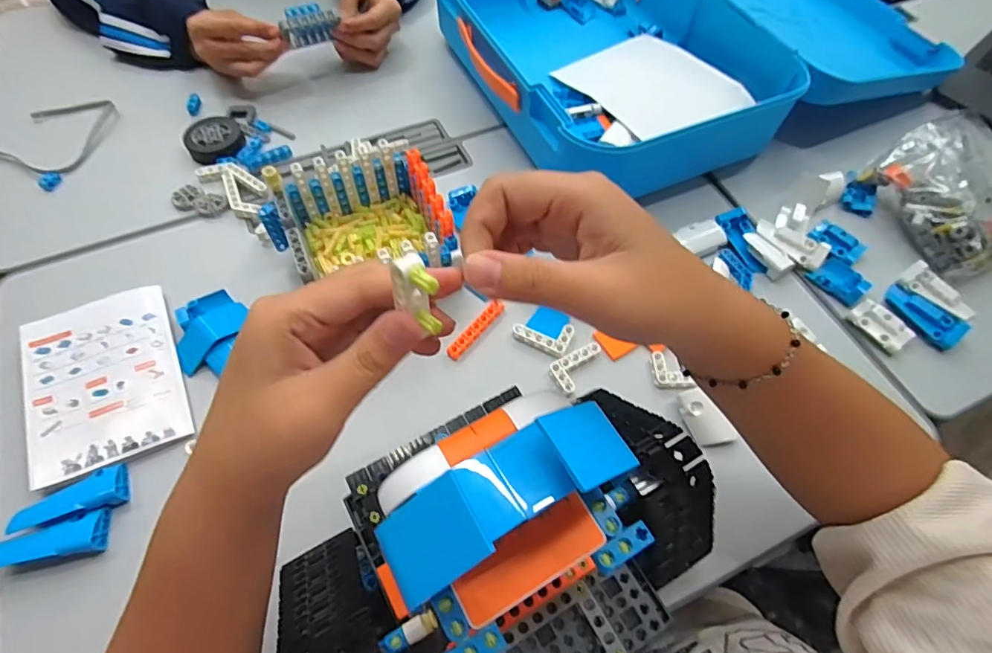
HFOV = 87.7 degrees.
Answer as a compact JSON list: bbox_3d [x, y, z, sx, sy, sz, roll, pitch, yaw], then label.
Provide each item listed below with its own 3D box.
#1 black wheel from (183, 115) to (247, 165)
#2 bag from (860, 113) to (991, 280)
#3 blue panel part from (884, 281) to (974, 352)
[{"bbox_3d":[-0.309,-0.207,0.567,0.059,0.019,0.059,1,59,-1],"label":"black wheel"},{"bbox_3d":[0.486,-0.145,0.535,0.159,0.053,0.145,-27,64,-17],"label":"bag"},{"bbox_3d":[0.404,-0.012,0.486,0.036,0.014,0.072,-20,62,-13],"label":"blue panel part"}]

